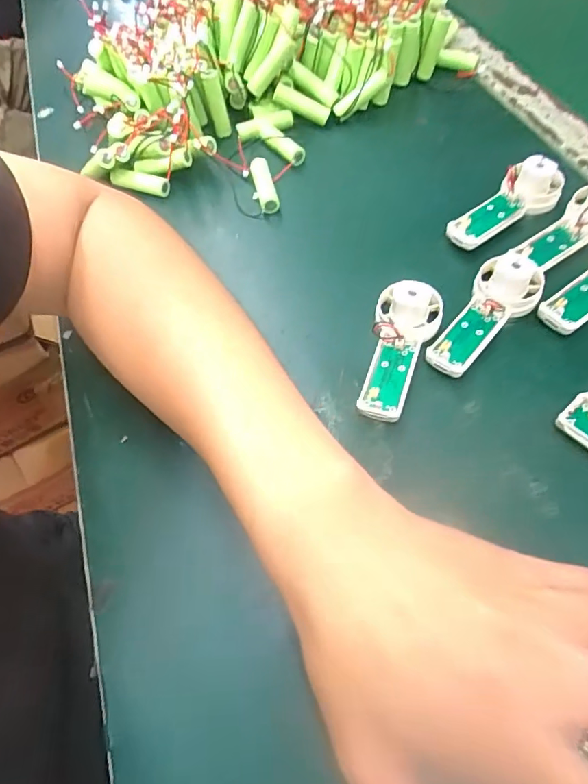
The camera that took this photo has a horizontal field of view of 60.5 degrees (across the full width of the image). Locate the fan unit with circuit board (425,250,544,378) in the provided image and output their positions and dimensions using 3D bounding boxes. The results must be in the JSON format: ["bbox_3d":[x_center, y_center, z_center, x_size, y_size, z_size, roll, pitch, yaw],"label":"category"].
[{"bbox_3d":[0.112,-0.047,0.303,0.037,0.019,0.086,38,80,21],"label":"fan unit with circuit board"}]

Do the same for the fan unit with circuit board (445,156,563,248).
[{"bbox_3d":[0.145,-0.131,0.349,0.089,0.023,0.037,-35,64,-7],"label":"fan unit with circuit board"}]

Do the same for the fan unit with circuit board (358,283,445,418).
[{"bbox_3d":[0.060,-0.024,0.293,0.036,0.018,0.086,18,71,10],"label":"fan unit with circuit board"}]

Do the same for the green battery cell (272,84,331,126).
[{"bbox_3d":[0.007,-0.246,0.431,0.048,0.014,0.011,28,60,0],"label":"green battery cell"}]

